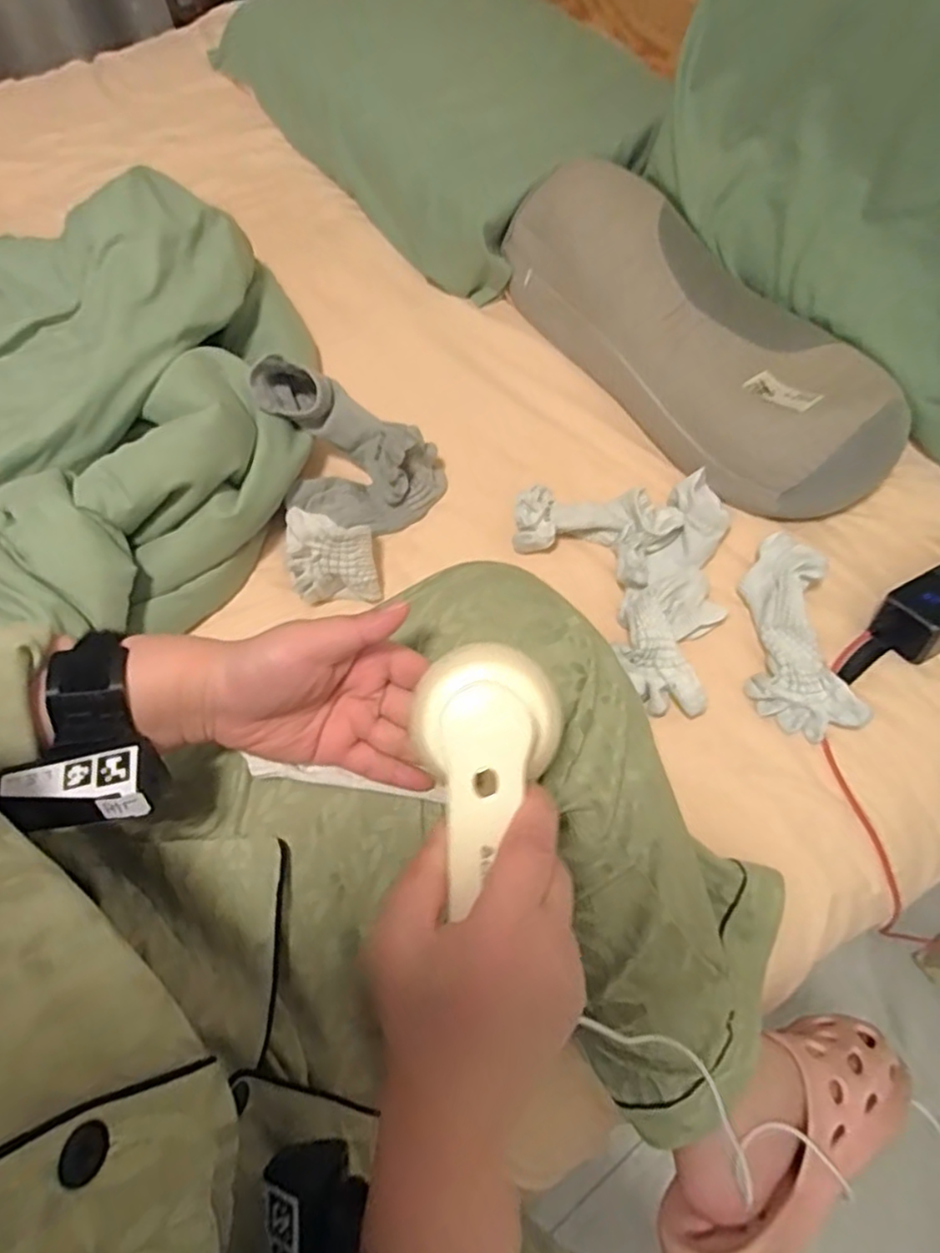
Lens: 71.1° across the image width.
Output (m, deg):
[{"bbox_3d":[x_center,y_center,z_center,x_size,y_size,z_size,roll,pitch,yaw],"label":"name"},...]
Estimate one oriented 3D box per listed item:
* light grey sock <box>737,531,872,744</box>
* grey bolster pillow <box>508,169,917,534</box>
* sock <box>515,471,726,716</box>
[{"bbox_3d":[0.277,0.004,0.569,0.078,0.052,0.180,-2,64,-2],"label":"light grey sock"},{"bbox_3d":[0.239,-0.310,0.687,0.196,0.125,0.457,-29,68,-14],"label":"grey bolster pillow"},{"bbox_3d":[0.140,-0.036,0.592,0.190,0.049,0.226,2,64,-1],"label":"sock"}]

